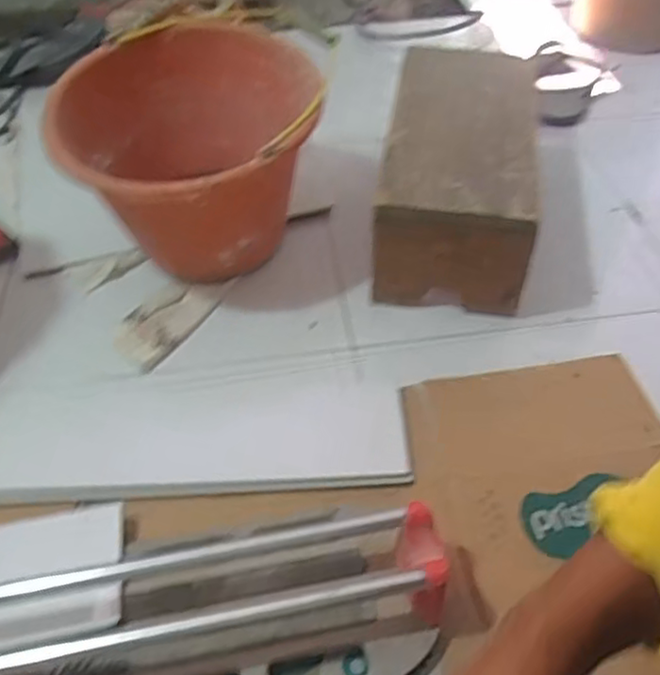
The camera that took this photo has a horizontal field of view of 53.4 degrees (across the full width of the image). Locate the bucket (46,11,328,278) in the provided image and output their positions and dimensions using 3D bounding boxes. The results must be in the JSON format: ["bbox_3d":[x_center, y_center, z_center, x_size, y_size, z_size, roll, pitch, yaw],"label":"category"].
[{"bbox_3d":[-0.138,-0.183,0.743,0.242,0.213,0.251,-1,49,1],"label":"bucket"}]

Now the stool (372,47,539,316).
[{"bbox_3d":[0.154,-0.209,0.811,0.163,0.151,0.357,6,50,7],"label":"stool"}]

